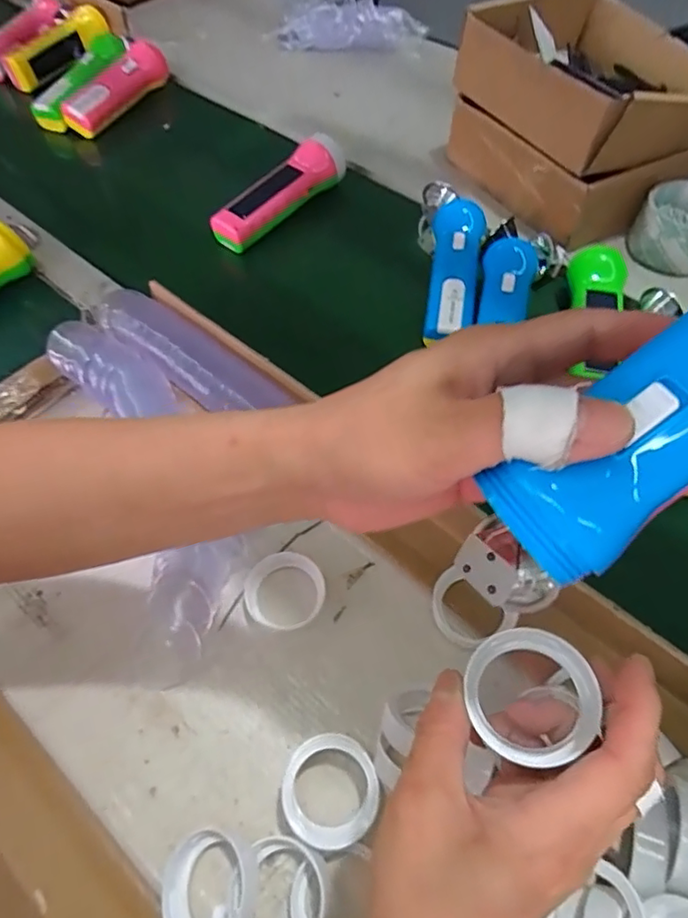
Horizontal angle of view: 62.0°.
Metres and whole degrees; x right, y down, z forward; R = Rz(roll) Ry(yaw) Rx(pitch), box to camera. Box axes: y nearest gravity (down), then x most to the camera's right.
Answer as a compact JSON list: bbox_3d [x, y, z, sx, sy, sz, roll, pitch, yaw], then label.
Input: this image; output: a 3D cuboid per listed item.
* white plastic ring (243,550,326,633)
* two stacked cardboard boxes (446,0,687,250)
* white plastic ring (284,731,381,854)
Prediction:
[{"bbox_3d":[-0.041,0.091,0.392,0.054,0.015,0.050,0,58,0],"label":"white plastic ring"},{"bbox_3d":[0.261,-0.370,0.608,0.230,0.137,0.234,-20,60,-12],"label":"two stacked cardboard boxes"},{"bbox_3d":[-0.008,0.188,0.326,0.052,0.027,0.055,0,58,0],"label":"white plastic ring"}]

